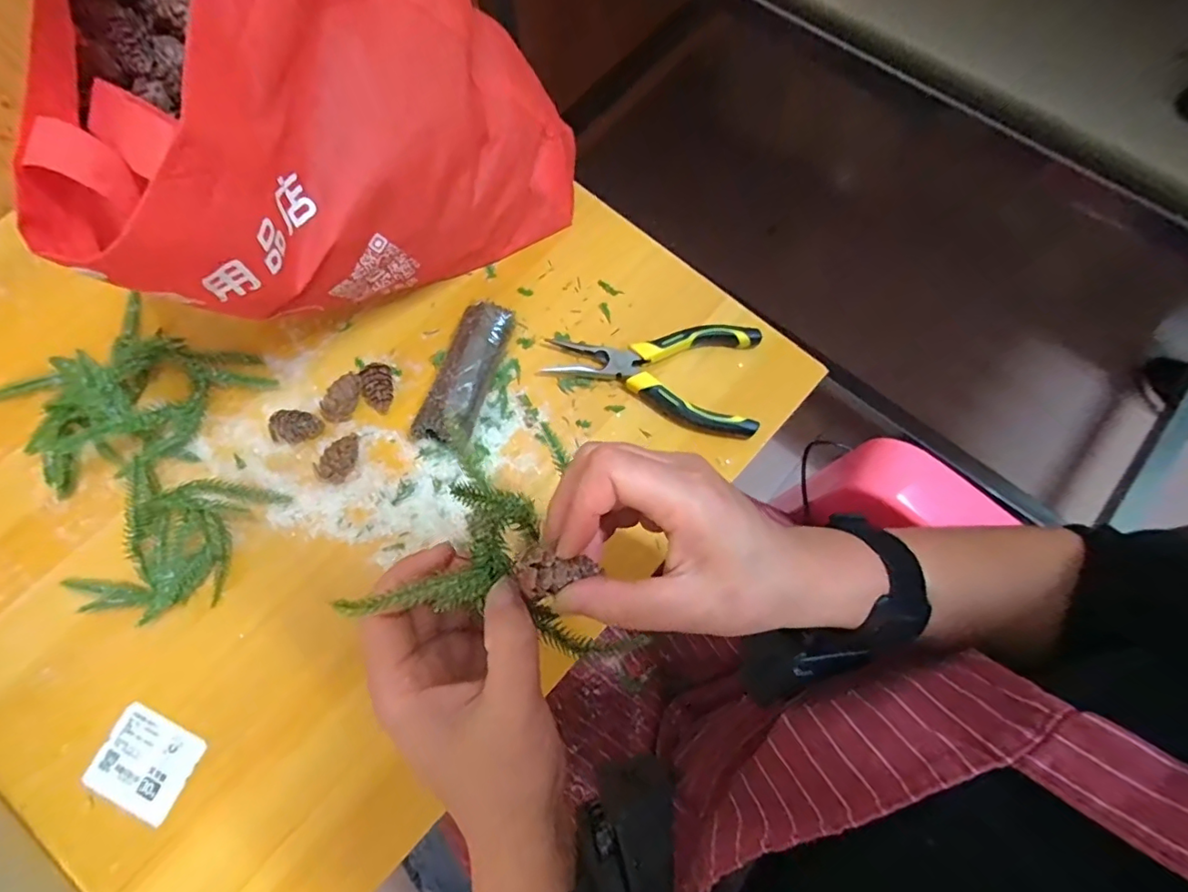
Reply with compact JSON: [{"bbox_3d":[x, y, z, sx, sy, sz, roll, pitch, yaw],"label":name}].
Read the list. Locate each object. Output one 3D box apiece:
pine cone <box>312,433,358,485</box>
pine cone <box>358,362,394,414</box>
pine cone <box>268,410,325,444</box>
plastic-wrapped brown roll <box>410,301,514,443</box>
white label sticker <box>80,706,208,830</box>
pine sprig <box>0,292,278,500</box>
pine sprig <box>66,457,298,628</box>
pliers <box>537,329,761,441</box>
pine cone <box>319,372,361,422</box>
[{"bbox_3d":[-0.172,0.009,0.380,0.019,0.021,0.035,29,74,11],"label":"pine cone"},{"bbox_3d":[-0.155,-0.042,0.396,0.022,0.019,0.031,-12,71,-3],"label":"pine cone"},{"bbox_3d":[-0.209,-0.013,0.389,0.033,0.019,0.019,-1,71,1],"label":"pine cone"},{"bbox_3d":[-0.090,-0.052,0.394,0.039,0.026,0.107,18,72,7],"label":"plastic-wrapped brown roll"},{"bbox_3d":[-0.270,0.190,0.332,0.058,0.004,0.049,24,73,9],"label":"white label sticker"},{"bbox_3d":[-0.337,-0.045,0.393,0.155,0.035,0.143,-43,75,-12],"label":"pine sprig"},{"bbox_3d":[-0.277,0.062,0.358,0.108,0.034,0.098,12,72,6],"label":"pine sprig"},{"bbox_3d":[0.038,-0.052,0.397,0.154,0.016,0.078,6,71,4],"label":"pliers"},{"bbox_3d":[-0.177,-0.033,0.391,0.018,0.022,0.035,41,77,14],"label":"pine cone"}]

